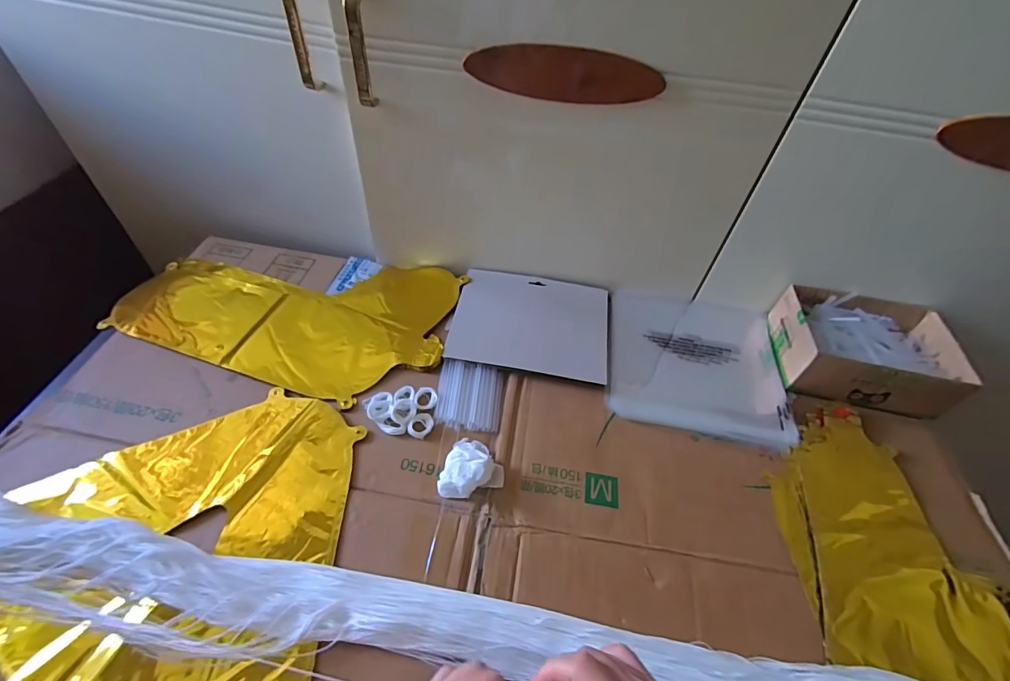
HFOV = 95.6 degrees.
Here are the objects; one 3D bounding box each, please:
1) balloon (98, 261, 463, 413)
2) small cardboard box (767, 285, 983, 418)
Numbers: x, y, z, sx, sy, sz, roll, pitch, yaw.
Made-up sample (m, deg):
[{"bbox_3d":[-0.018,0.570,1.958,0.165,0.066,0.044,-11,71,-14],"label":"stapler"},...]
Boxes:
[{"bbox_3d":[-0.267,-0.041,0.571,0.388,0.009,0.218,11,48,3],"label":"balloon"},{"bbox_3d":[0.442,0.011,0.568,0.191,0.065,0.141,12,49,4],"label":"small cardboard box"}]

